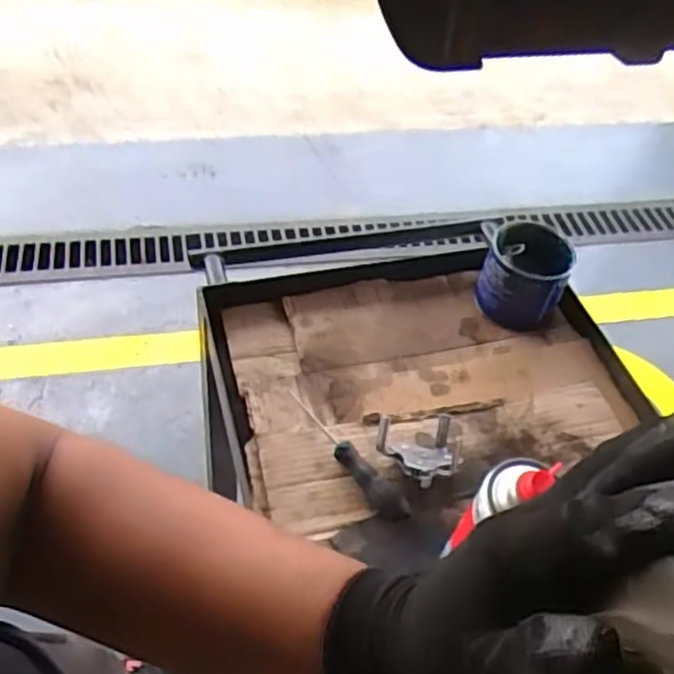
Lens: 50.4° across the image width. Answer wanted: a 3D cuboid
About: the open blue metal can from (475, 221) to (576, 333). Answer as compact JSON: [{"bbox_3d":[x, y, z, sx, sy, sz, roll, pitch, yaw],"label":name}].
[{"bbox_3d":[0.223,-0.076,0.869,0.103,0.093,0.086,10,48,2],"label":"open blue metal can"}]

